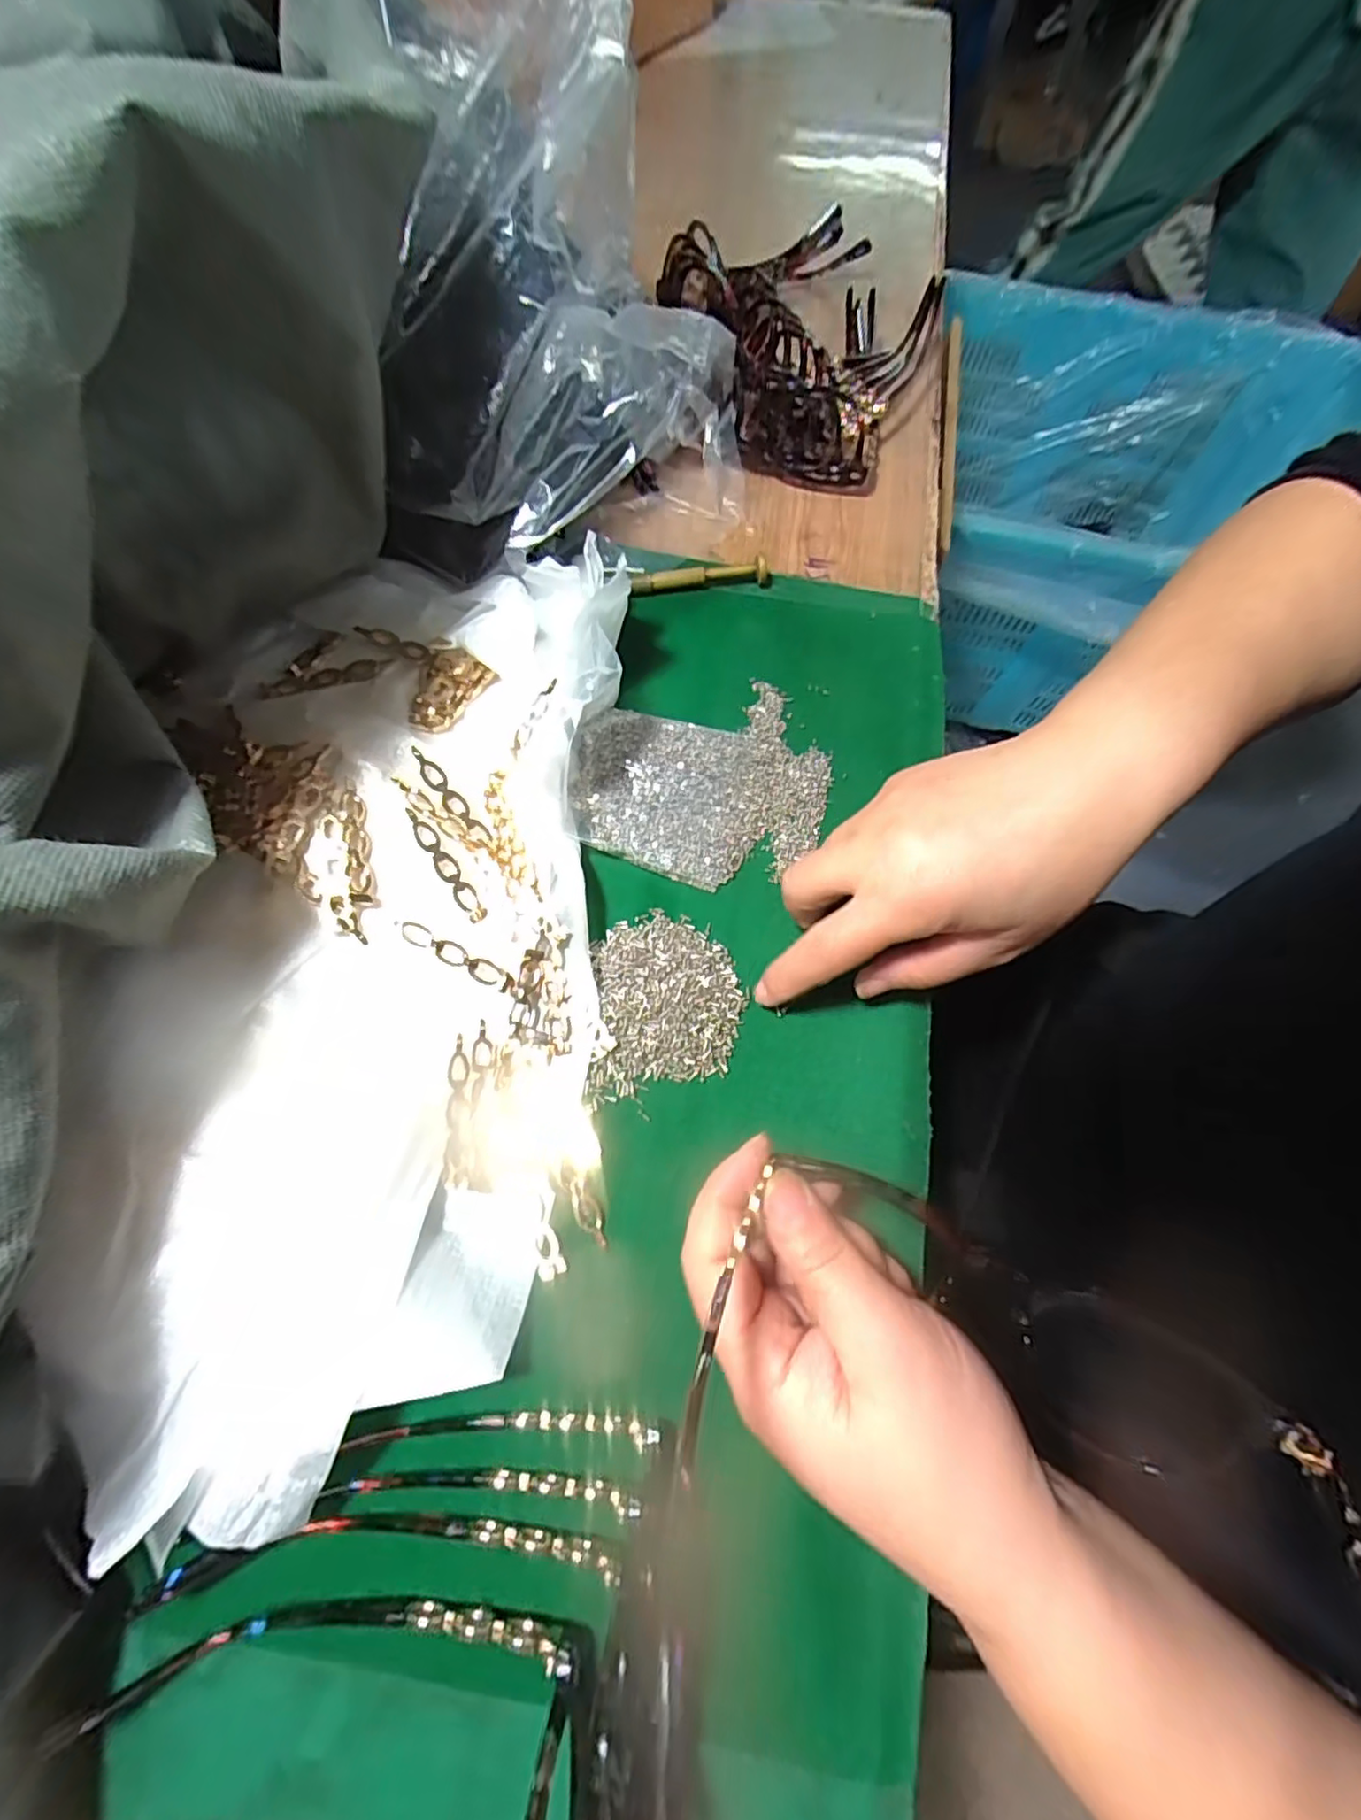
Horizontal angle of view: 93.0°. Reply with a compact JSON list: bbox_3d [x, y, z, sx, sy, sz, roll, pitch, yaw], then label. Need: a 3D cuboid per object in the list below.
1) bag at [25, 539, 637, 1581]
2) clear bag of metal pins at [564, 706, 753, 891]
[{"bbox_3d":[-0.116,0.010,0.257,0.162,0.054,0.370,2,68,-1],"label":"bag"},{"bbox_3d":[-0.011,-0.056,0.308,0.083,0.014,0.082,7,68,1],"label":"clear bag of metal pins"}]

